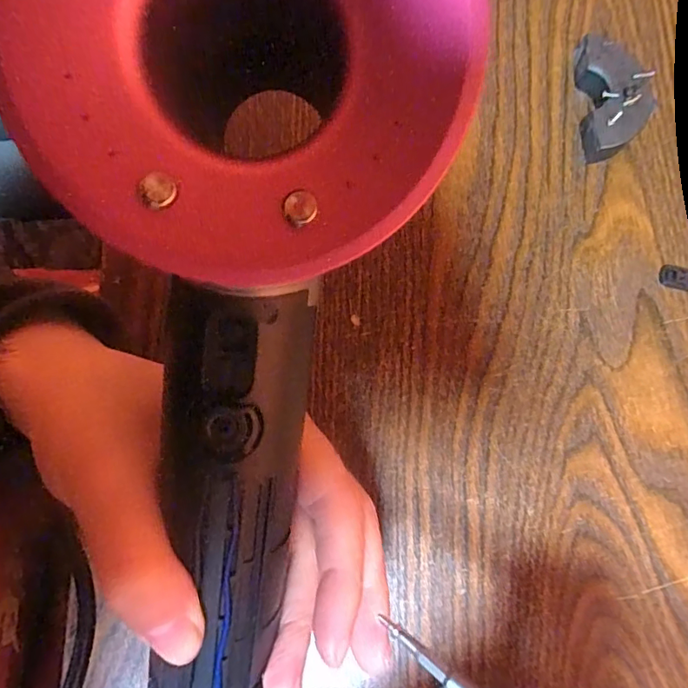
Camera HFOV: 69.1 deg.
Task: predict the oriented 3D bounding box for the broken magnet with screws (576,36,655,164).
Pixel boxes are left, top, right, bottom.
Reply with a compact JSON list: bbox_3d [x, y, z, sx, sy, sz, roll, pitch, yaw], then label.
[{"bbox_3d":[0.127,-0.117,0.236,0.029,0.017,0.058,0,79,-1],"label":"broken magnet with screws"}]

